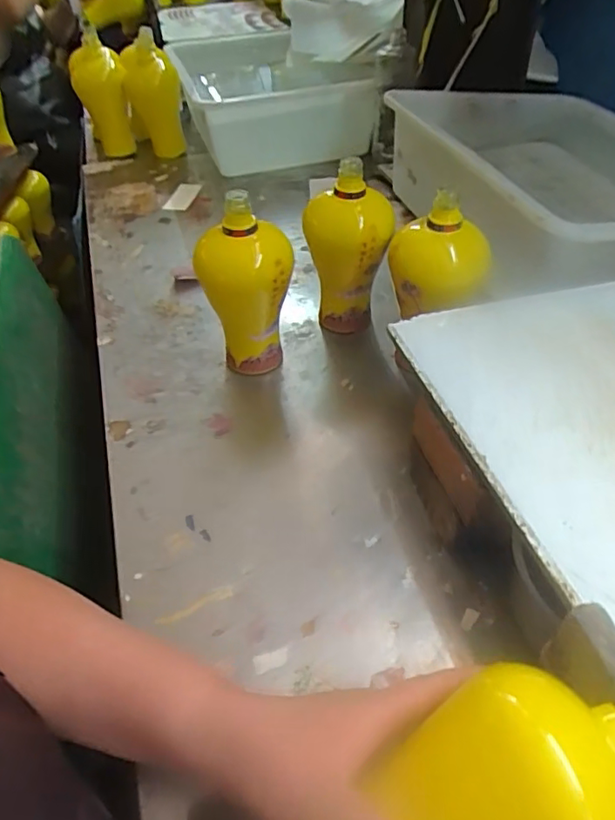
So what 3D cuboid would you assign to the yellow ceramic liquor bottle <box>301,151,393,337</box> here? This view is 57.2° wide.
[{"bbox_3d":[0.050,-0.188,0.688,0.099,0.224,0.086,0,47,5],"label":"yellow ceramic liquor bottle"}]

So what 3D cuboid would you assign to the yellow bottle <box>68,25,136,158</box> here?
[{"bbox_3d":[-0.370,-0.561,1.020,0.084,0.187,0.085,-21,49,-14],"label":"yellow bottle"}]

